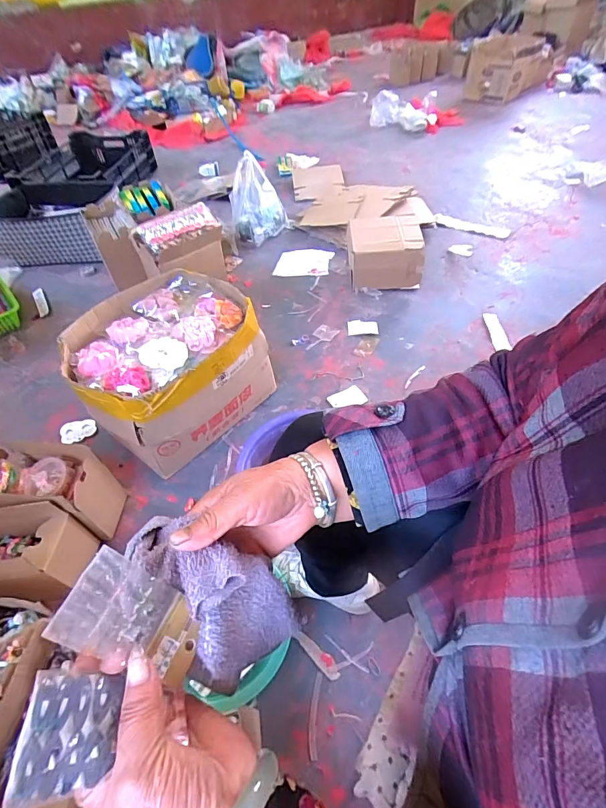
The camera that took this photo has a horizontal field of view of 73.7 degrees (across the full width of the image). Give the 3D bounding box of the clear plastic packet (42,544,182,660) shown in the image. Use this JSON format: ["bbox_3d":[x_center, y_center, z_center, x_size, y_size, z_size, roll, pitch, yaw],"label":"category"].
[{"bbox_3d":[-0.107,0.123,0.240,0.009,0.069,0.048,-7,46,30],"label":"clear plastic packet"}]

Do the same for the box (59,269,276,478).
[{"bbox_3d":[-0.306,-0.085,0.939,0.340,0.245,0.375,32,58,27],"label":"box"}]

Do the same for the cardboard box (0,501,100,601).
[{"bbox_3d":[-0.509,0.270,0.711,0.194,0.181,0.123,-2,49,1],"label":"cardboard box"}]

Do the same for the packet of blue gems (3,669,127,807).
[{"bbox_3d":[-0.121,0.172,0.213,0.005,0.051,0.052,-20,53,28],"label":"packet of blue gems"}]

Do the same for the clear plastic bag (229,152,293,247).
[{"bbox_3d":[-0.170,-0.779,1.560,0.223,0.245,0.177,-10,48,-4],"label":"clear plastic bag"}]

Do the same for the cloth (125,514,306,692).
[{"bbox_3d":[-0.057,0.136,0.278,0.138,0.054,0.075,42,54,-11],"label":"cloth"}]

